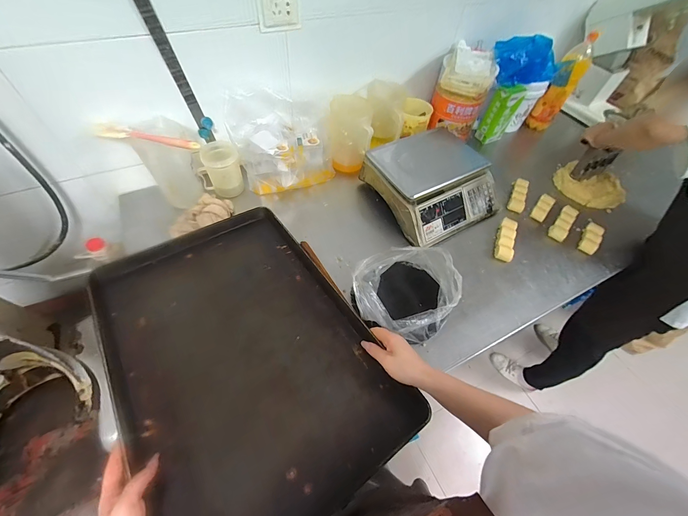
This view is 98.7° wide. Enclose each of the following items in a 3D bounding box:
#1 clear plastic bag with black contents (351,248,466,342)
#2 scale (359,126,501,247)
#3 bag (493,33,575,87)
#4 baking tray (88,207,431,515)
[{"bbox_3d":[0.153,0.083,0.711,0.261,0.092,0.219,-29,63,-23],"label":"clear plastic bag with black contents"},{"bbox_3d":[0.276,-0.237,0.898,0.329,0.135,0.314,-24,61,-20],"label":"scale"},{"bbox_3d":[0.652,-0.653,1.008,0.365,0.158,0.086,-5,55,-28],"label":"bag"},{"bbox_3d":[-0.191,0.147,0.547,0.397,0.029,0.600,-28,57,-25],"label":"baking tray"}]

